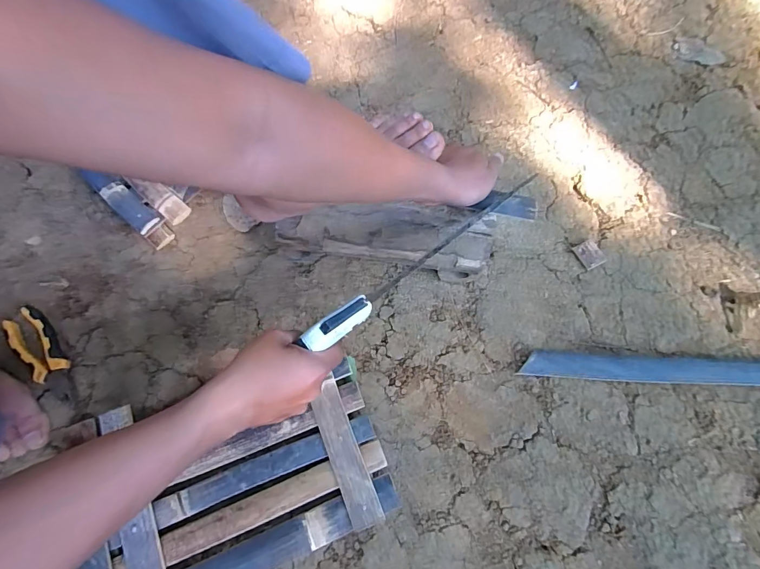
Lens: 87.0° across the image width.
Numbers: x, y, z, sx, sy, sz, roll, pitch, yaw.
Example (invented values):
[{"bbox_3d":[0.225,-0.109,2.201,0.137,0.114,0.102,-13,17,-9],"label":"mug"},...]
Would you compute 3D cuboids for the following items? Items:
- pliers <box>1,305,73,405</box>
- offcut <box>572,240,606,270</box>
[{"bbox_3d":[-0.441,0.095,0.525,0.048,0.024,0.145,-37,75,-11],"label":"pliers"},{"bbox_3d":[0.316,-0.044,0.608,0.029,0.020,0.041,-28,74,-8],"label":"offcut"}]

